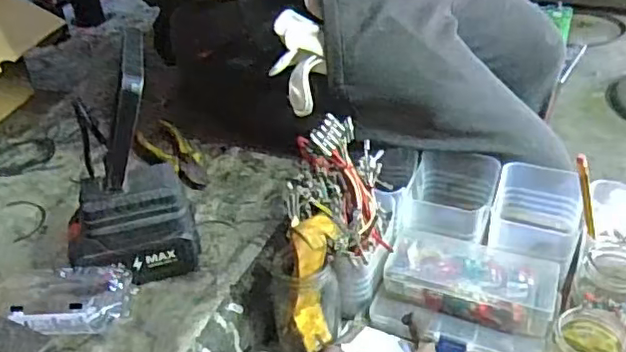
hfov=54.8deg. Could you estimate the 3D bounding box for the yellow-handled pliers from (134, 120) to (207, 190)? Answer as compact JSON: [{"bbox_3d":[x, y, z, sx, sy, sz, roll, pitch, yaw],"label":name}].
[{"bbox_3d":[-0.171,-0.023,0.730,0.058,0.019,0.133,-28,44,-28],"label":"yellow-handled pliers"}]

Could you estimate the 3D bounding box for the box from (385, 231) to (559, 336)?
[{"bbox_3d":[0.157,0.099,0.599,0.160,0.030,0.078,14,41,21],"label":"box"}]

